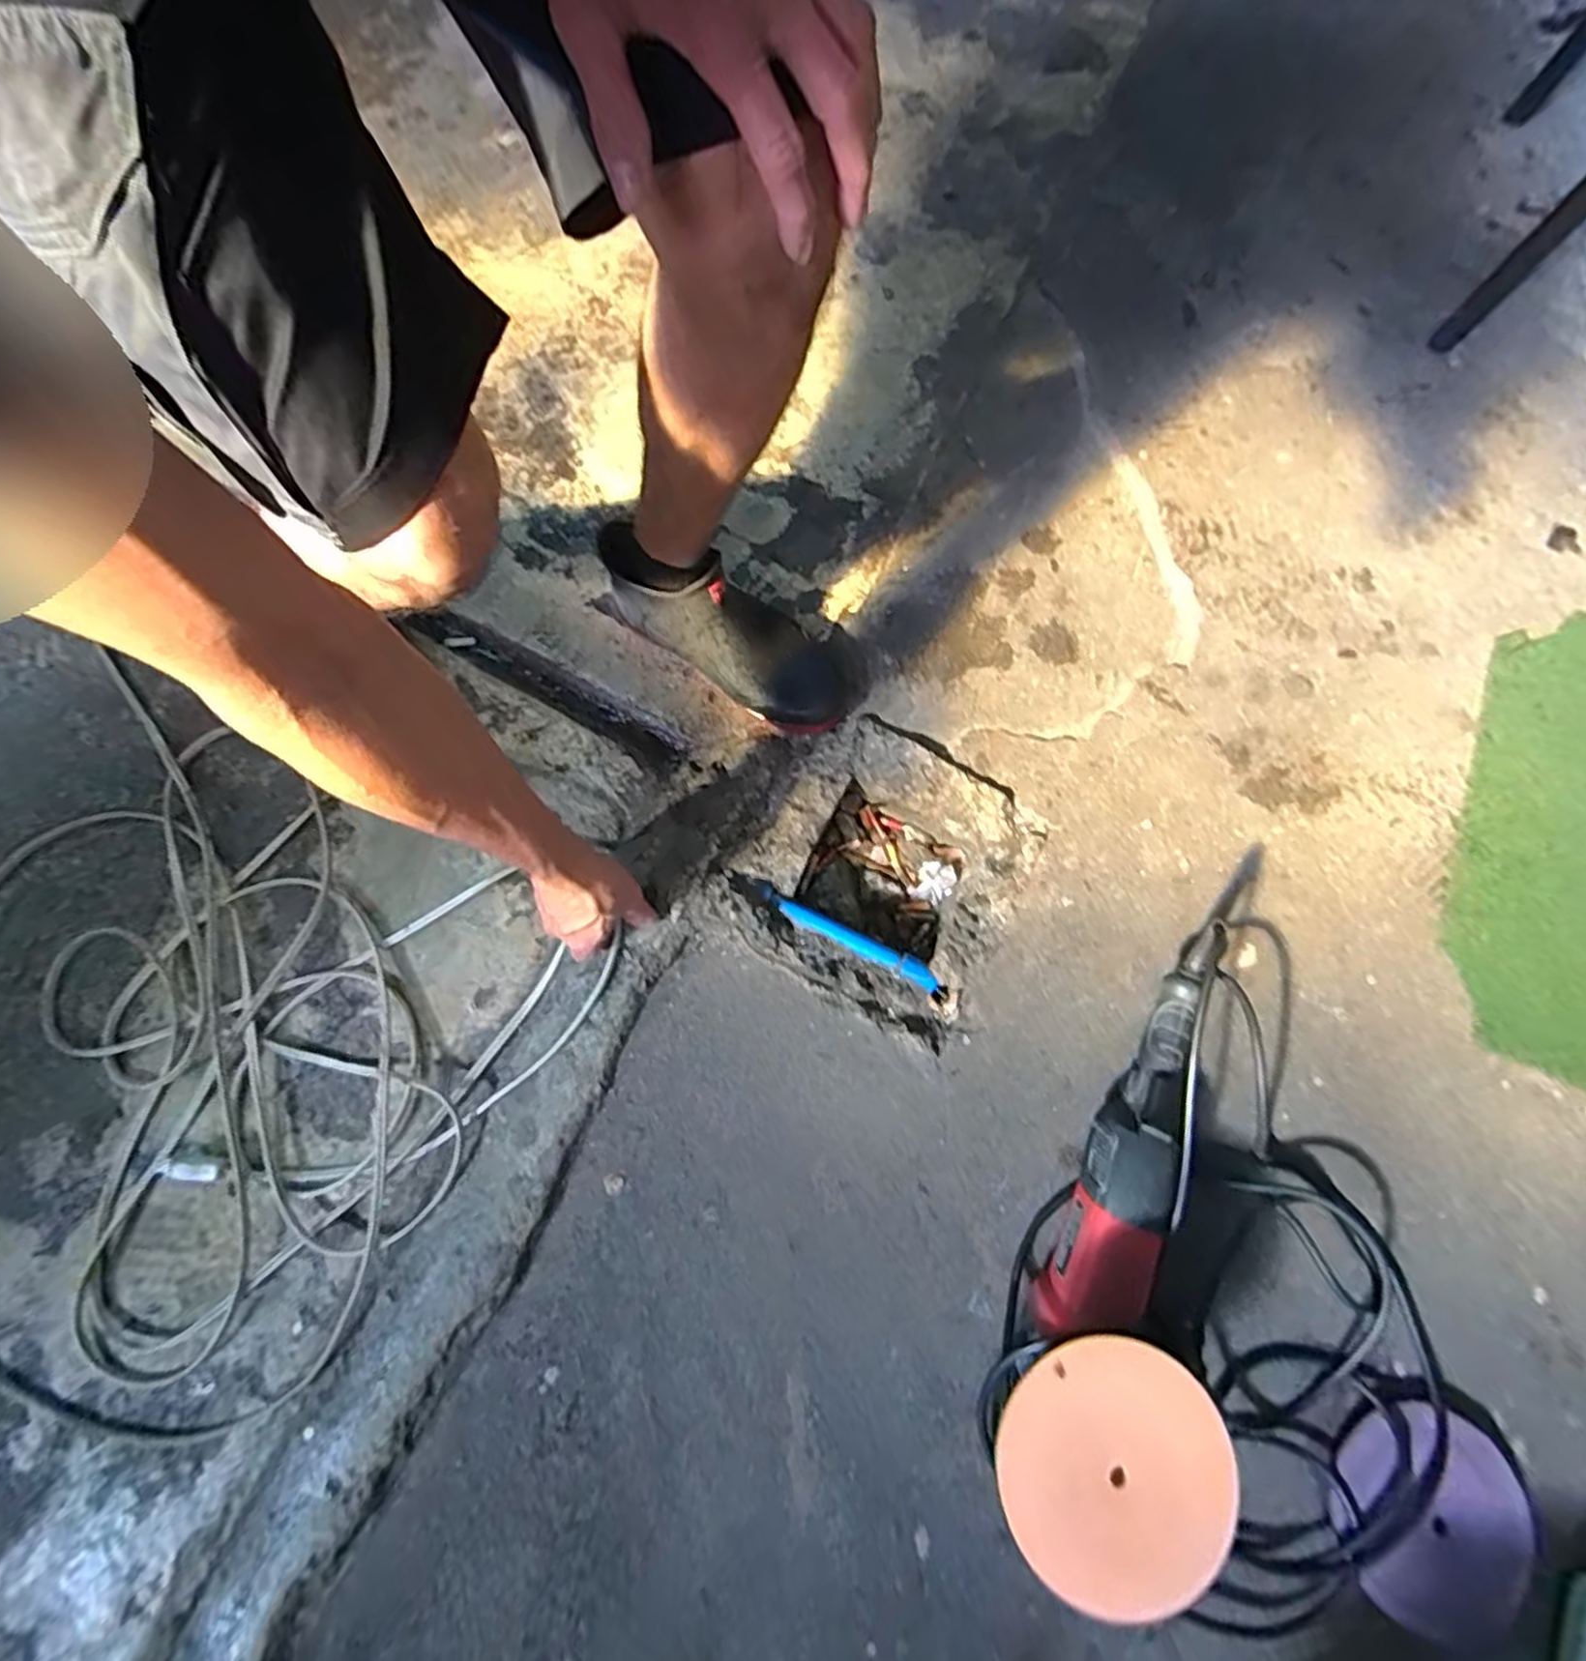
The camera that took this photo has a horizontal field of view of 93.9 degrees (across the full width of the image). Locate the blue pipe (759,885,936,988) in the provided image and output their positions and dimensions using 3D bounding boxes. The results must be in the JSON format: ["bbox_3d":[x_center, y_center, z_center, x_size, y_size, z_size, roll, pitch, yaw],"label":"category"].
[{"bbox_3d":[0.052,0.100,0.694,0.180,0.016,0.020,26,75,7],"label":"blue pipe"}]

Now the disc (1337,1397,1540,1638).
[{"bbox_3d":[0.499,0.529,0.572,0.143,0.027,0.148,0,74,-1],"label":"disc"}]

